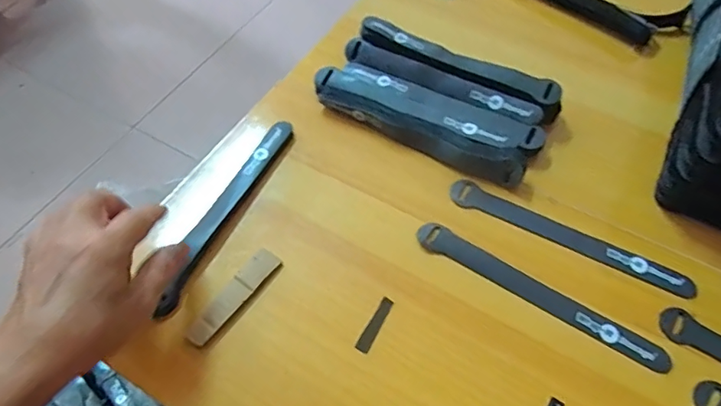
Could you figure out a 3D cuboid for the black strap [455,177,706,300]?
[{"bbox_3d":[0.168,0.025,0.403,0.195,0.007,0.028,23,60,14],"label":"black strap"}]

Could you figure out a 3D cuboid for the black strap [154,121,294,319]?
[{"bbox_3d":[-0.109,0.001,0.415,0.021,0.012,0.196,21,59,13],"label":"black strap"}]

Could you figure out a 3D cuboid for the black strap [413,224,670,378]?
[{"bbox_3d":[0.132,0.068,0.375,0.195,0.004,0.024,30,62,18],"label":"black strap"}]

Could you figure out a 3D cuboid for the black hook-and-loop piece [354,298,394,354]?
[{"bbox_3d":[0.011,0.089,0.365,0.009,0.004,0.044,26,61,16],"label":"black hook-and-loop piece"}]

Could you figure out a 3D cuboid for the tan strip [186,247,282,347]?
[{"bbox_3d":[-0.096,0.070,0.375,0.020,0.004,0.086,33,63,19],"label":"tan strip"}]

